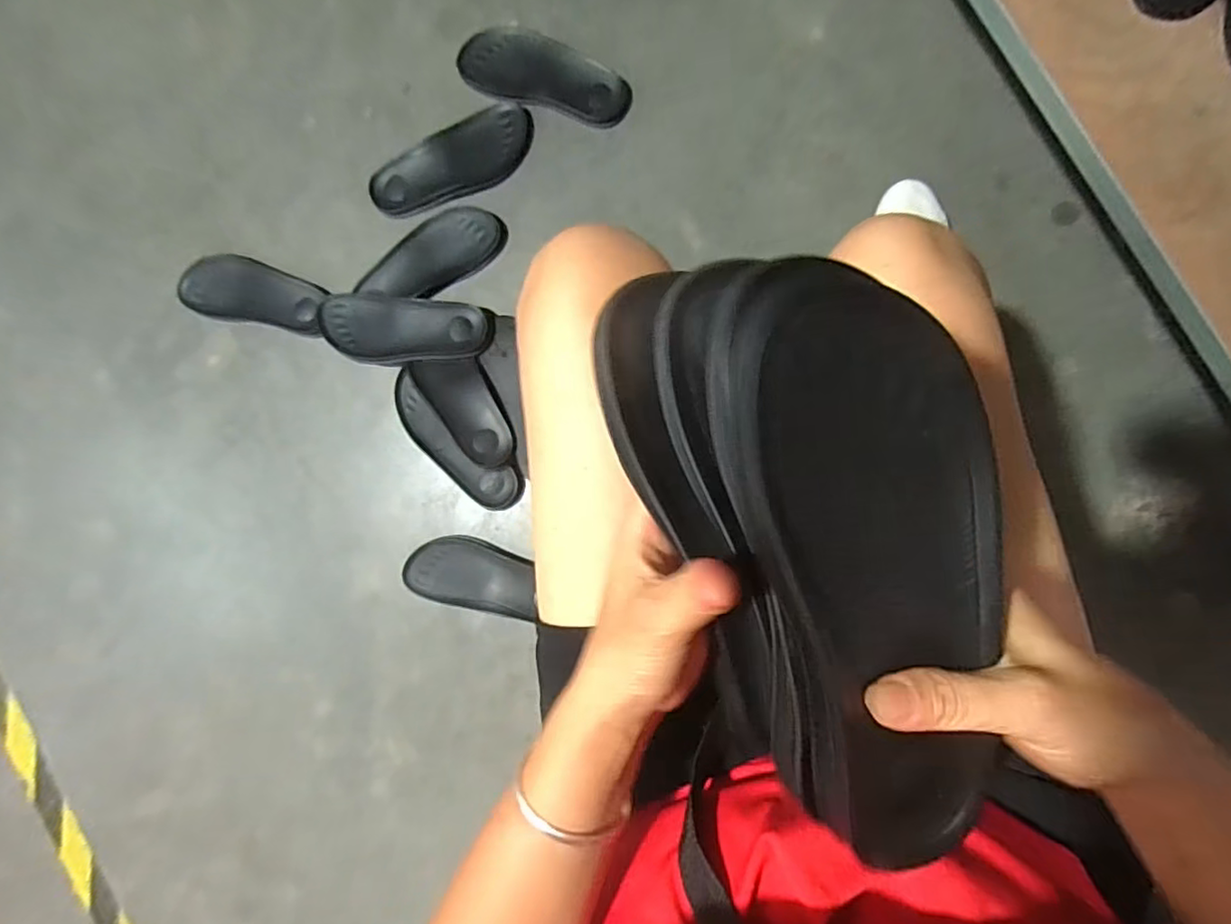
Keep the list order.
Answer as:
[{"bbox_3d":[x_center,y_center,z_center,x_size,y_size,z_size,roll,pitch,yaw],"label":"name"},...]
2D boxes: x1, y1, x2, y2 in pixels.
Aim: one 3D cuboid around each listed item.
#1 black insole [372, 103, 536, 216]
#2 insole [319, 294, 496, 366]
[{"bbox_3d":[-0.223,-0.412,0.845,0.234,0.014,0.097,-20,88,6],"label":"black insole"},{"bbox_3d":[-0.284,-0.175,0.824,0.232,0.044,0.089,8,90,6],"label":"insole"}]

